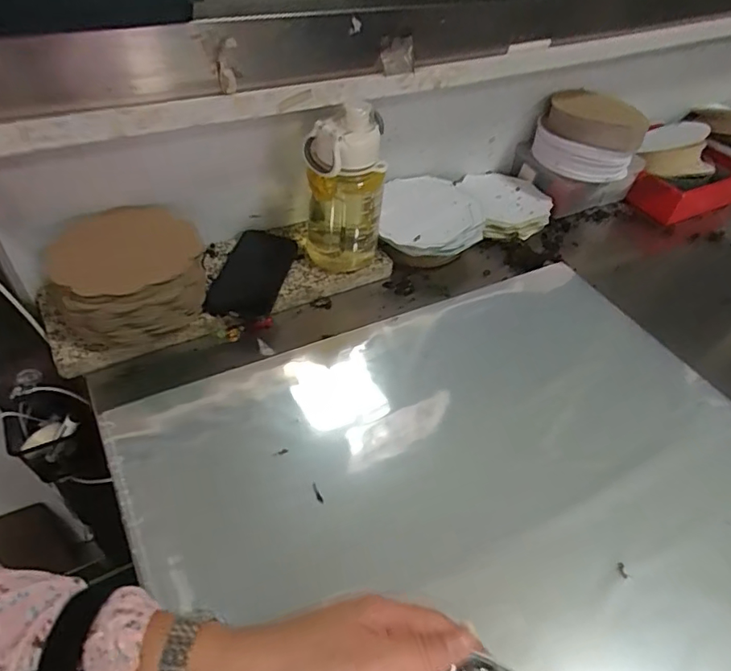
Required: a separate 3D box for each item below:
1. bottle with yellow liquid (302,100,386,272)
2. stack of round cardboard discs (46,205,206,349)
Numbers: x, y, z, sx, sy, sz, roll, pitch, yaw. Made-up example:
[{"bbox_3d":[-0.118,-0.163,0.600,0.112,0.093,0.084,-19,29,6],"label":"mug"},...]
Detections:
[{"bbox_3d":[-0.026,-0.170,0.622,0.089,0.182,0.080,0,47,-8],"label":"bottle with yellow liquid"},{"bbox_3d":[-0.243,-0.061,0.545,0.146,0.075,0.140,-19,52,-24],"label":"stack of round cardboard discs"}]

